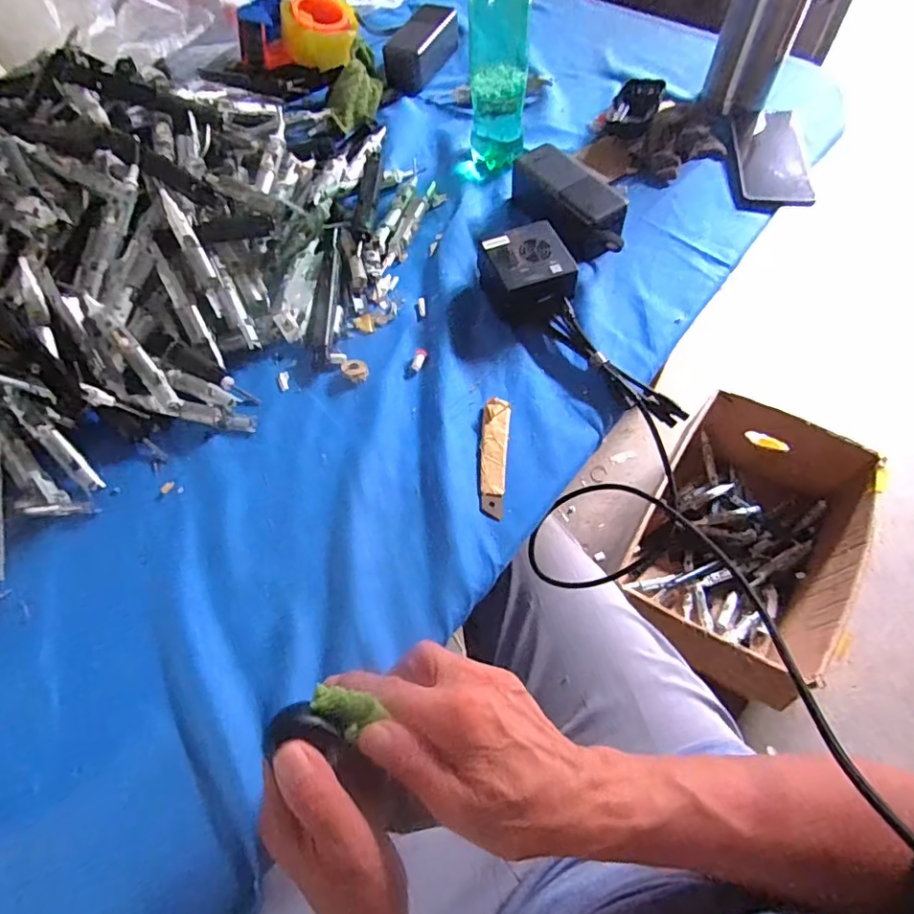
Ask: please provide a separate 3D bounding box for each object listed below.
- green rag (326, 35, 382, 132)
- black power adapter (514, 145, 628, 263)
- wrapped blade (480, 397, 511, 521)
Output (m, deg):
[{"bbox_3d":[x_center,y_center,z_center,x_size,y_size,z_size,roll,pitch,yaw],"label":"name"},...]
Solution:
[{"bbox_3d":[-0.132,-0.476,0.710,0.067,0.031,0.131,-10,60,-1],"label":"green rag"},{"bbox_3d":[0.117,-0.259,0.569,0.065,0.045,0.147,-35,65,-15],"label":"black power adapter"},{"bbox_3d":[0.030,-0.002,0.461,0.022,0.004,0.108,5,64,3],"label":"wrapped blade"}]

